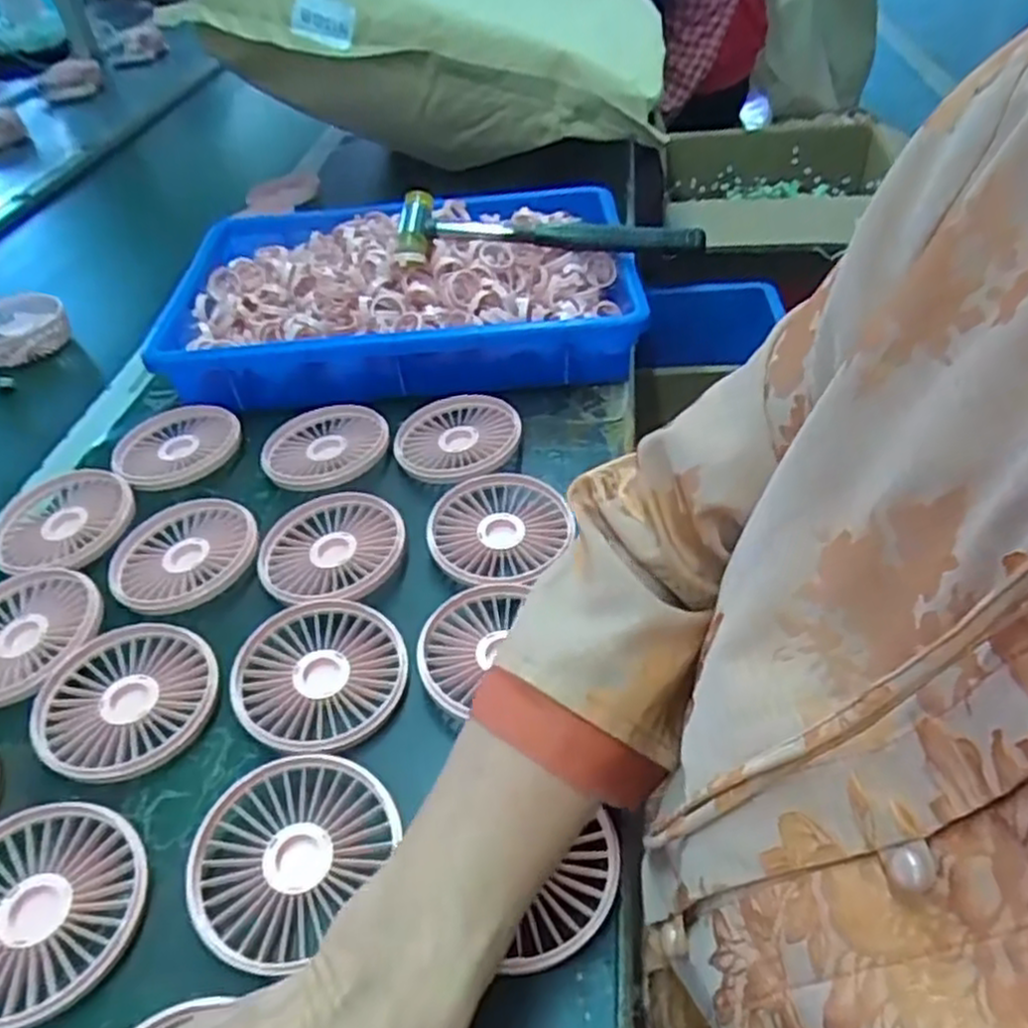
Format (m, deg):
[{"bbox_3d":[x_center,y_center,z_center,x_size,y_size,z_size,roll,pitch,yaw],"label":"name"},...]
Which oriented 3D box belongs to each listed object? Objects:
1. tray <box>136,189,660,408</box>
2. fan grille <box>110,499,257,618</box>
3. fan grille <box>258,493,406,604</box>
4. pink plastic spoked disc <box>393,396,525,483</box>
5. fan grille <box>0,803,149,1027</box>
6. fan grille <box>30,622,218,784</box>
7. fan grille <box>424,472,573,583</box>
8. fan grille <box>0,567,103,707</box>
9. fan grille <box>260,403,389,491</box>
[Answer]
[{"bbox_3d":[-0.088,-0.192,0.641,0.357,0.072,0.253,-7,43,0],"label":"tray"},{"bbox_3d":[-0.203,0.024,0.471,0.086,0.010,0.086,-4,43,3],"label":"fan grille"},{"bbox_3d":[-0.110,0.021,0.465,0.086,0.009,0.086,-4,43,3],"label":"fan grille"},{"bbox_3d":[-0.038,-0.051,0.539,0.081,0.025,0.082,-4,43,3],"label":"pink plastic spoked disc"},{"bbox_3d":[-0.204,0.170,0.325,0.087,0.021,0.086,-4,43,3],"label":"fan grille"},{"bbox_3d":[-0.200,0.094,0.395,0.088,0.010,0.082,-4,43,3],"label":"fan grille"},{"bbox_3d":[-0.008,0.010,0.473,0.080,0.020,0.089,20,49,26],"label":"fan grille"},{"bbox_3d":[-0.280,0.067,0.432,0.087,0.011,0.087,-4,43,3],"label":"fan grille"},{"bbox_3d":[-0.133,-0.049,0.540,0.082,0.011,0.087,-4,43,3],"label":"fan grille"}]

